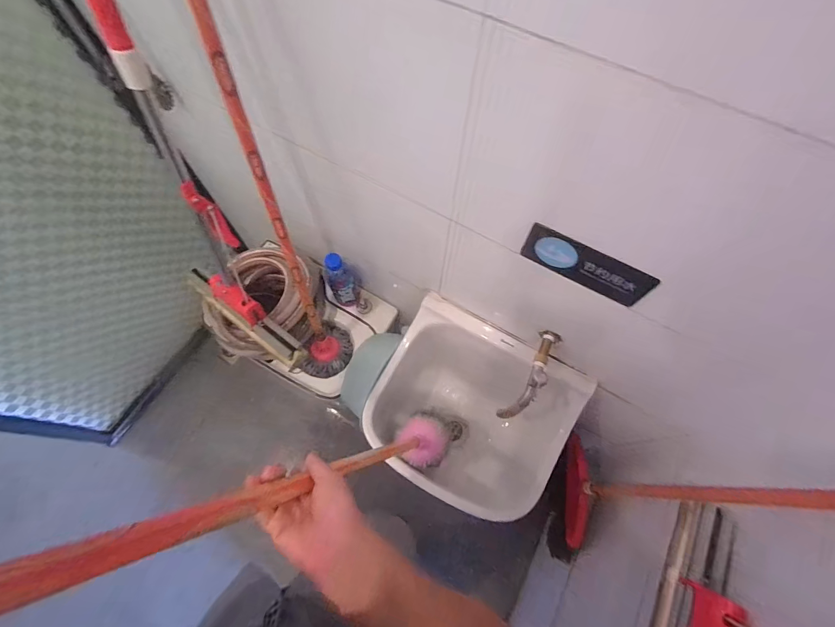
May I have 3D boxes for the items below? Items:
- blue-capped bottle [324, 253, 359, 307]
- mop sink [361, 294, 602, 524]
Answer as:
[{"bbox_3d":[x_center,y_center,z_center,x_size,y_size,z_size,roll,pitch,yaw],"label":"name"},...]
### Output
[{"bbox_3d":[-0.195,-0.093,0.966,0.062,0.182,0.066,-22,69,-10],"label":"blue-capped bottle"},{"bbox_3d":[0.112,0.253,0.923,0.420,0.322,0.362,30,69,11],"label":"mop sink"}]

